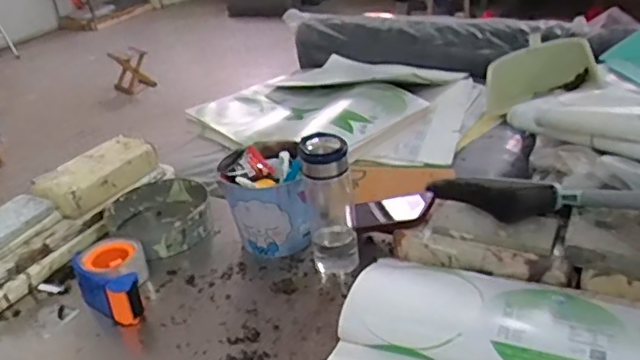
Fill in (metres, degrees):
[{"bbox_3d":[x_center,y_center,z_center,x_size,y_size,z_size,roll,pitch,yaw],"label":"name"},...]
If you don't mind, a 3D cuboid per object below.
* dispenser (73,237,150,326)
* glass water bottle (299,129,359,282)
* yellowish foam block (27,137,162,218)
[{"bbox_3d":[-0.295,0.144,0.846,0.097,0.059,0.154,-18,31,-20],"label":"dispenser"},{"bbox_3d":[0.014,0.037,0.825,0.068,0.200,0.084,-5,29,2],"label":"glass water bottle"},{"bbox_3d":[-0.390,-0.012,1.032,0.101,0.056,0.203,14,35,31],"label":"yellowish foam block"}]

